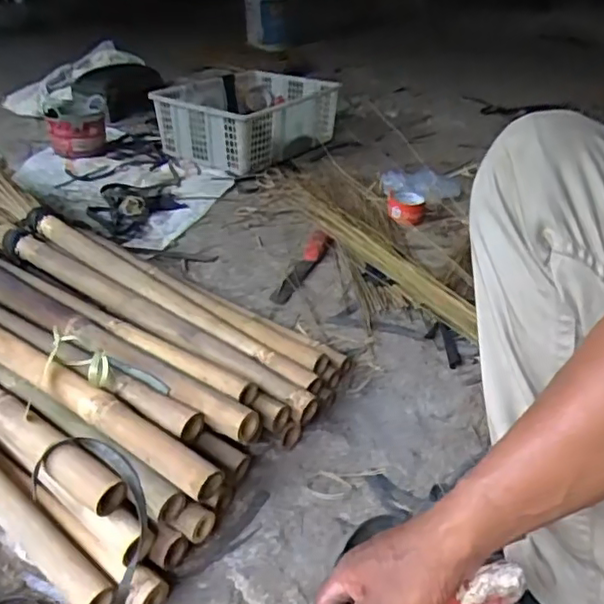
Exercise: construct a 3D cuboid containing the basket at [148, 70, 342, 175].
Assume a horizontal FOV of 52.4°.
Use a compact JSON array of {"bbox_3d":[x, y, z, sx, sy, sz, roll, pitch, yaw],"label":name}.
[{"bbox_3d":[-0.144,-0.526,1.725,0.317,0.179,0.597,16,34,21],"label":"basket"}]

